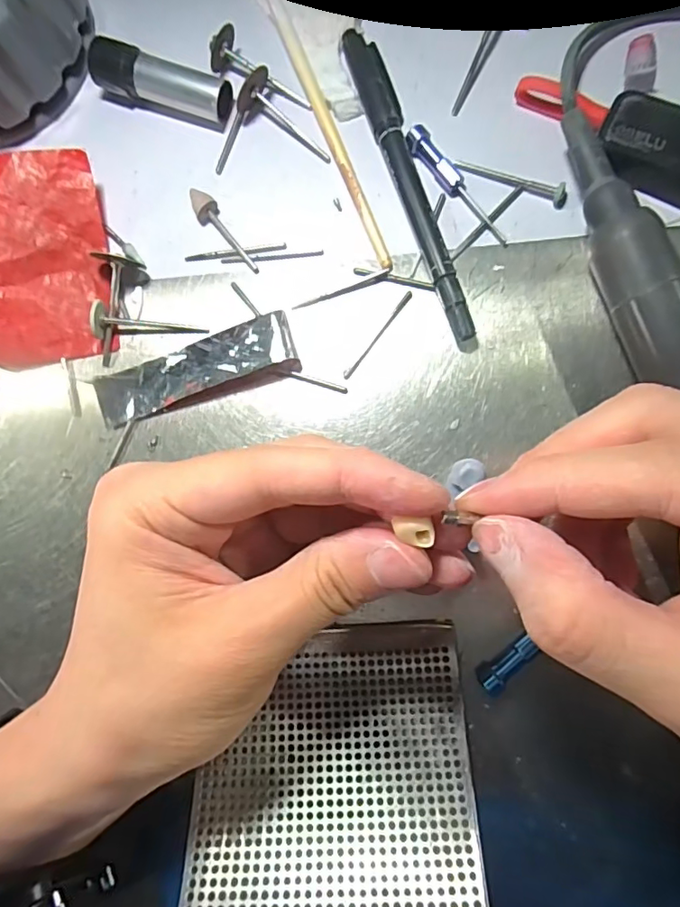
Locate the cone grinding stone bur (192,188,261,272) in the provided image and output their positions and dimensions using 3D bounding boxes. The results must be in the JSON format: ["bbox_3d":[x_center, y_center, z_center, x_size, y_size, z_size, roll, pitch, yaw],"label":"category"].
[{"bbox_3d":[-0.050,-0.094,0.227,0.010,0.007,0.043,-33,84,1],"label":"cone grinding stone bur"}]

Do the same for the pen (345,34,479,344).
[{"bbox_3d":[0.028,-0.112,0.220,0.013,0.011,0.140,-18,85,3],"label":"pen"}]

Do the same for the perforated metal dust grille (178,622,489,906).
[{"bbox_3d":[-0.003,0.119,0.182,0.096,0.014,0.112,-4,53,6],"label":"perforated metal dust grille"}]

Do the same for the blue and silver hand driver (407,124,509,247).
[{"bbox_3d":[0.048,-0.109,0.220,0.009,0.007,0.060,-36,84,1],"label":"blue and silver hand driver"}]

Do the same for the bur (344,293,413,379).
[{"bbox_3d":[0.016,-0.049,0.219,0.004,0.004,0.044,38,89,6],"label":"bur"}]

